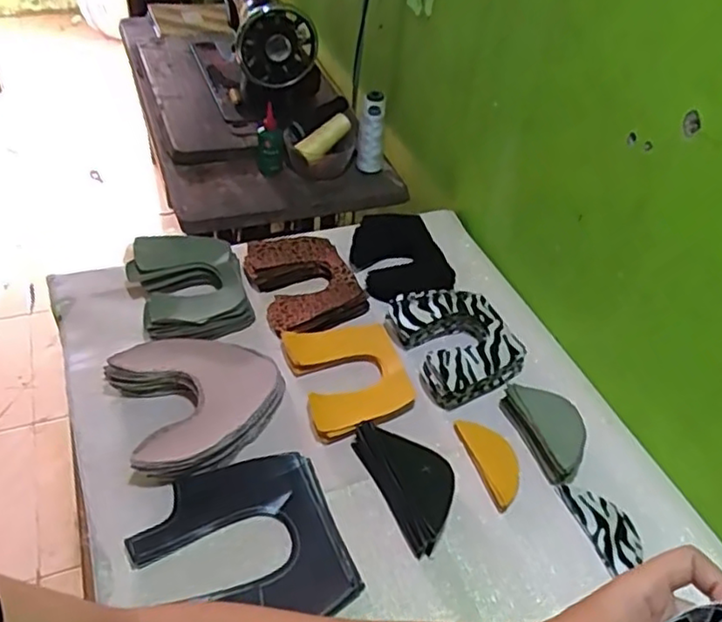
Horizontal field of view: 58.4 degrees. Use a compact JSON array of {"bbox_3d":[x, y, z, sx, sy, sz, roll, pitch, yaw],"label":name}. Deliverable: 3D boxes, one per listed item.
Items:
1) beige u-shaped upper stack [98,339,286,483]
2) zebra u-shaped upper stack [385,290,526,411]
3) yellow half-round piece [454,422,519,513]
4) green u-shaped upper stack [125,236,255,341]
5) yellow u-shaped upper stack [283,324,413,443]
[{"bbox_3d":[-0.176,0.092,0.709,0.165,0.052,0.168,-14,47,-21],"label":"beige u-shaped upper stack"},{"bbox_3d":[0.119,0.034,0.800,0.131,0.049,0.155,-13,46,-20],"label":"zebra u-shaped upper stack"},{"bbox_3d":[0.143,0.160,0.699,0.046,0.018,0.107,-10,45,-17],"label":"yellow half-round piece"},{"bbox_3d":[-0.219,-0.030,0.832,0.132,0.056,0.163,-15,47,-22],"label":"green u-shaped upper stack"},{"bbox_3d":[-0.014,0.073,0.765,0.125,0.026,0.161,-10,45,-17],"label":"yellow u-shaped upper stack"}]

